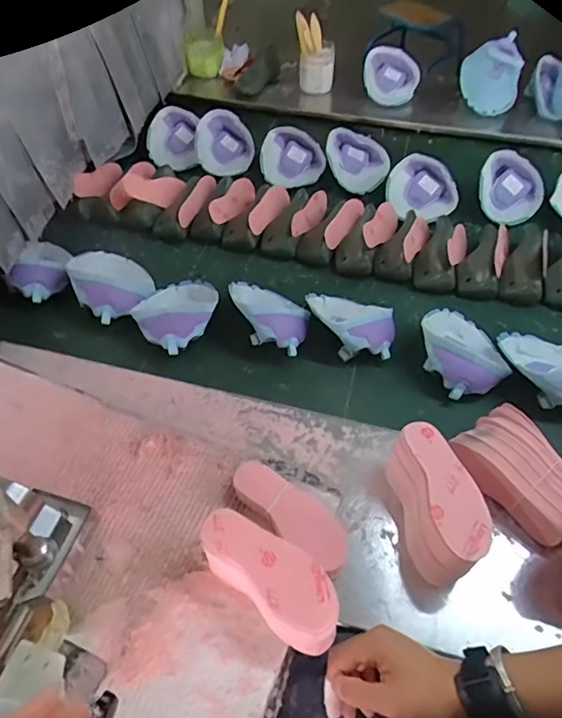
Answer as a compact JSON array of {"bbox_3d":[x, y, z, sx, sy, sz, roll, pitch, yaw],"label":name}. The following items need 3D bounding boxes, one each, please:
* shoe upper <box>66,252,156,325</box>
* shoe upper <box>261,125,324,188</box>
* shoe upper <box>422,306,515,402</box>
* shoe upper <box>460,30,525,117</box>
[{"bbox_3d":[-0.273,-0.130,0.825,0.120,0.062,0.161,-22,56,-16],"label":"shoe upper"},{"bbox_3d":[0.022,-0.400,1.020,0.125,0.027,0.125,5,82,-6],"label":"shoe upper"},{"bbox_3d":[0.262,-0.019,0.739,0.114,0.062,0.150,-5,53,-3],"label":"shoe upper"},{"bbox_3d":[0.437,-0.591,1.055,0.122,0.143,0.061,14,54,10],"label":"shoe upper"}]

